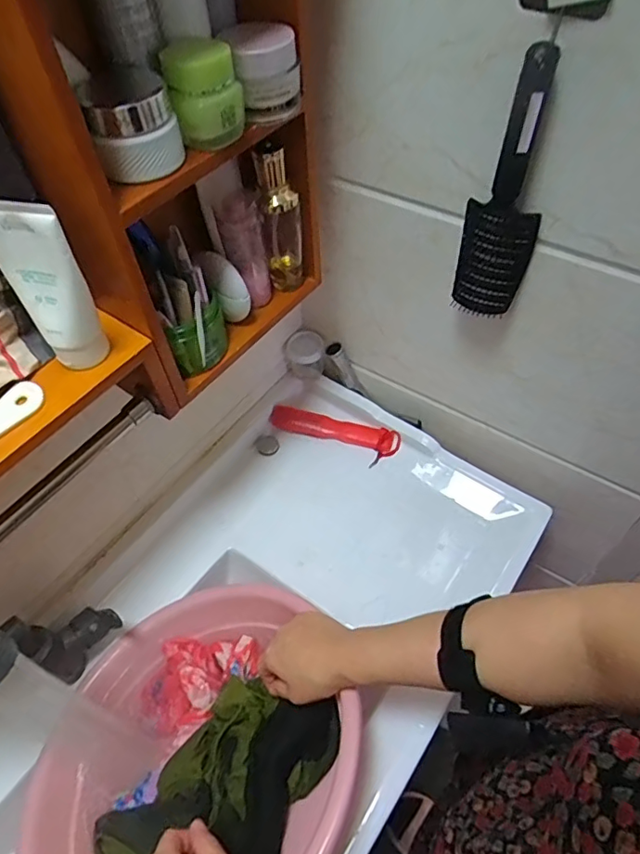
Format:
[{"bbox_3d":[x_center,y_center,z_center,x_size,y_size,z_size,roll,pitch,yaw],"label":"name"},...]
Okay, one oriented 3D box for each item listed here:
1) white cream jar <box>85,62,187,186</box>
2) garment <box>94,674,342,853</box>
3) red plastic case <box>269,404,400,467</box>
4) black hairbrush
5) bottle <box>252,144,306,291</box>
[{"bbox_3d":[-0.140,-0.231,0.407,0.061,0.053,0.075,-13,54,-7],"label":"white cream jar"},{"bbox_3d":[-0.096,0.395,0.579,0.172,0.050,0.260,34,62,24],"label":"garment"},{"bbox_3d":[0.022,0.006,0.867,0.213,0.030,0.049,16,56,14],"label":"red plastic case"},{"bbox_3d":[0.180,-0.216,0.514,0.069,0.246,0.031,14,56,13],"label":"black hairbrush"},{"bbox_3d":[-0.040,-0.218,0.575,0.040,0.168,0.025,-2,54,2],"label":"bottle"}]

